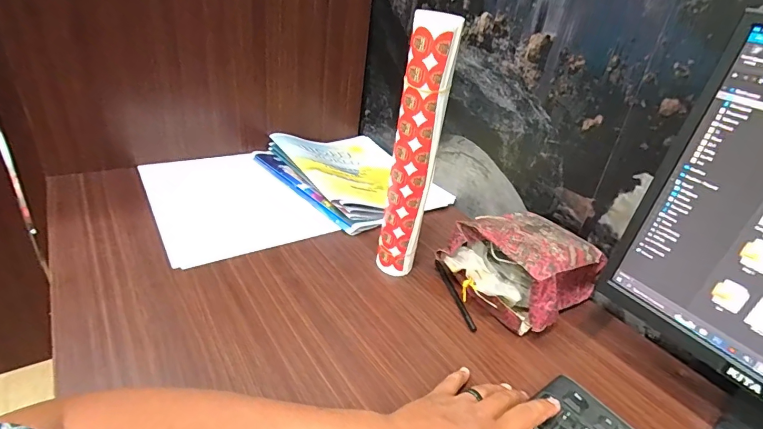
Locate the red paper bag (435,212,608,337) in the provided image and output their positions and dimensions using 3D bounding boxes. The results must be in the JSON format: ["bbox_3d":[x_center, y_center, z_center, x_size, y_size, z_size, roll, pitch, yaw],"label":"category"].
[{"bbox_3d":[0.180,0.067,0.548,0.175,0.093,0.158,-17,38,-34],"label":"red paper bag"}]

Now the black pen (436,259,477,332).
[{"bbox_3d":[0.100,0.105,0.551,0.015,0.007,0.132,-2,32,-15],"label":"black pen"}]

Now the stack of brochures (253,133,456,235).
[{"bbox_3d":[-0.059,-0.087,0.799,0.267,0.054,0.329,-16,38,-33],"label":"stack of brochures"}]

